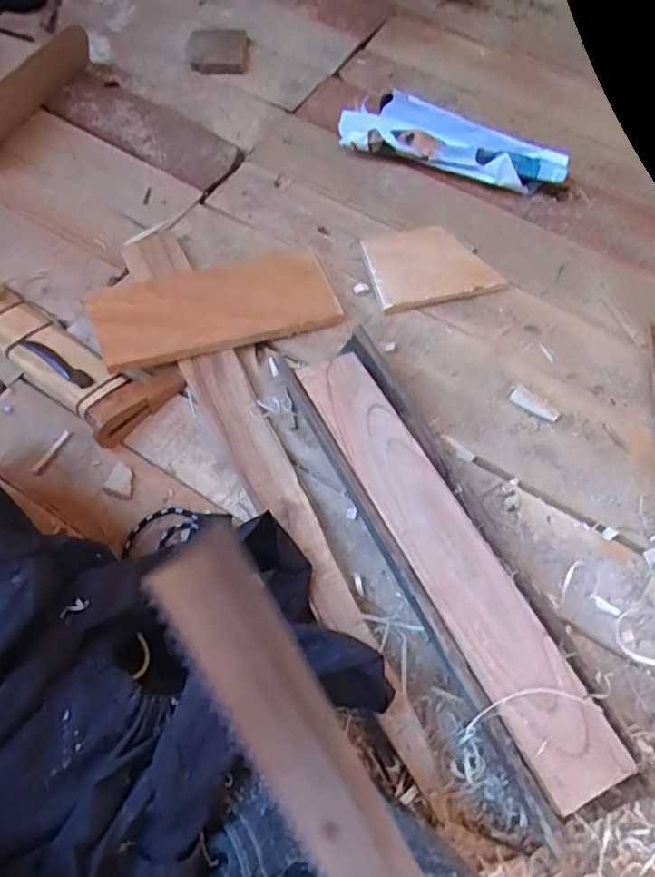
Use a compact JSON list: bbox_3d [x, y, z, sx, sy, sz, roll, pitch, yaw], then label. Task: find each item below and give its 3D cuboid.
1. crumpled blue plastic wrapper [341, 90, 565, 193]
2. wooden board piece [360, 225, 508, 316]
[{"bbox_3d":[0.147,-0.348,0.719,0.269,0.052,0.084,15,63,6],"label":"crumpled blue plastic wrapper"},{"bbox_3d":[0.109,-0.186,0.652,0.129,0.020,0.094,-15,63,-9],"label":"wooden board piece"}]

